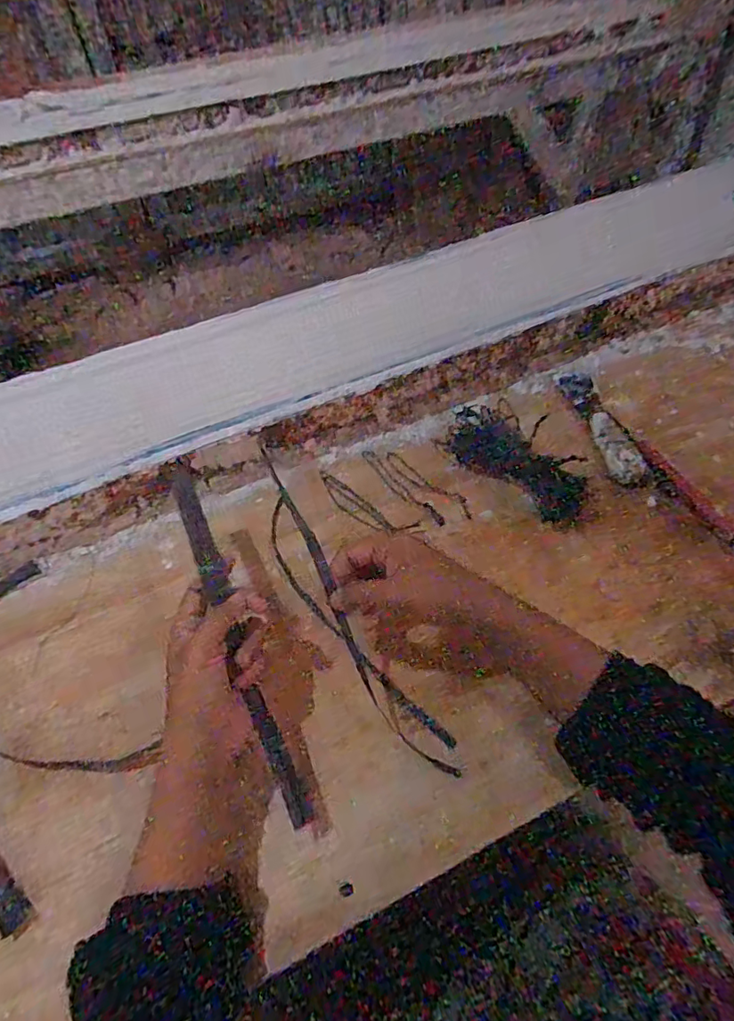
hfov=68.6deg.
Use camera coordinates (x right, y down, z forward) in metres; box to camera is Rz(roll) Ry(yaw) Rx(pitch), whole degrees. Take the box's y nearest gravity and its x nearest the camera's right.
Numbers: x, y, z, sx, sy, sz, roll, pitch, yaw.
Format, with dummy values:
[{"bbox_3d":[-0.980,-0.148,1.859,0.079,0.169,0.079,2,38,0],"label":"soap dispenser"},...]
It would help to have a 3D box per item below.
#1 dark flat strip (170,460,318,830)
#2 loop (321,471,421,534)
[{"bbox_3d":[-0.093,0.088,0.384,0.019,0.009,0.267,-21,81,-12],"label":"dark flat strip"},{"bbox_3d":[-0.006,-0.003,0.522,0.114,0.004,0.032,29,60,21],"label":"loop"}]

